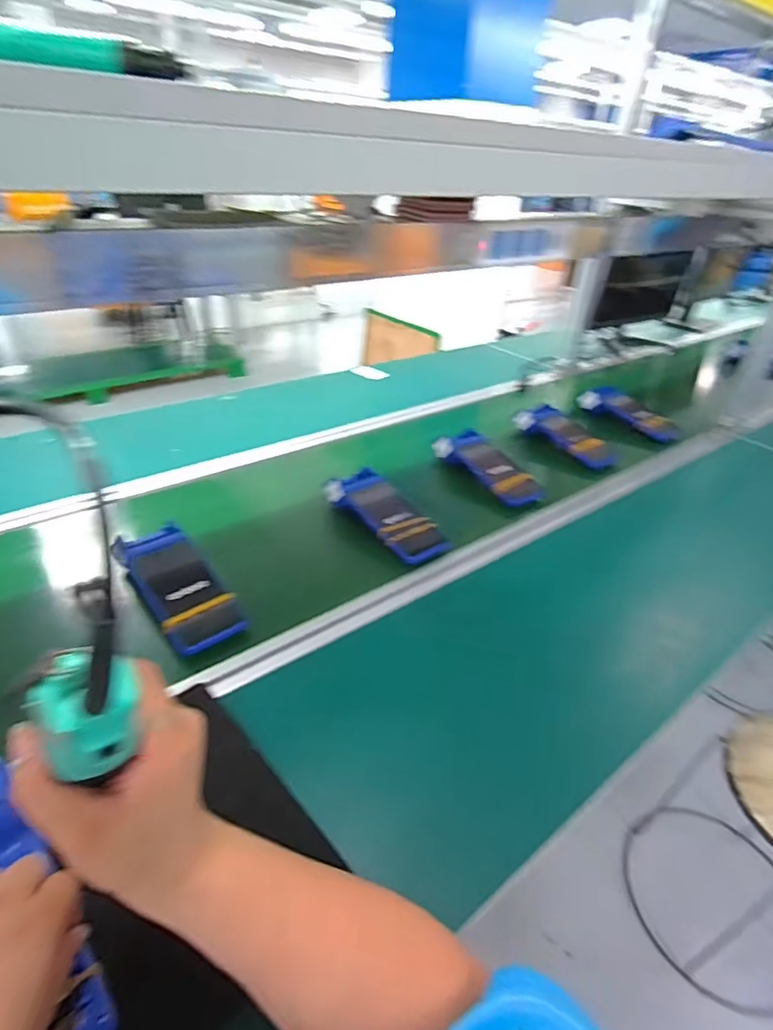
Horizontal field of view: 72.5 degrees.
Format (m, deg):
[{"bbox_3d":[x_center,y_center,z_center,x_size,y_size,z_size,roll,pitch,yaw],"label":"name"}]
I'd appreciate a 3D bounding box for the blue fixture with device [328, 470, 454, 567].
[{"bbox_3d":[0.003,-0.003,0.803,0.101,0.036,0.206,-22,43,-31],"label":"blue fixture with device"}]

